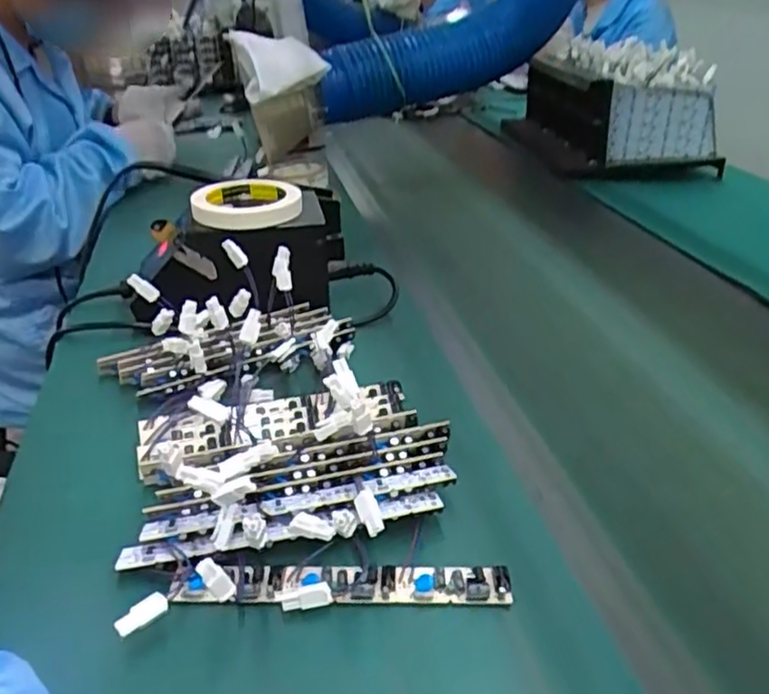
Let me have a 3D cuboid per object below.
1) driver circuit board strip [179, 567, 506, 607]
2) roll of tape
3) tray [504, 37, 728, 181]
[{"bbox_3d":[-0.024,0.134,0.383,0.185,0.016,0.023,1,30,1],"label":"driver circuit board strip"},{"bbox_3d":[-0.133,-0.139,0.652,0.099,0.021,0.105,0,30,0],"label":"roll of tape"},{"bbox_3d":[0.416,-0.458,1.298,0.267,0.199,0.400,-5,31,-13],"label":"tray"}]

